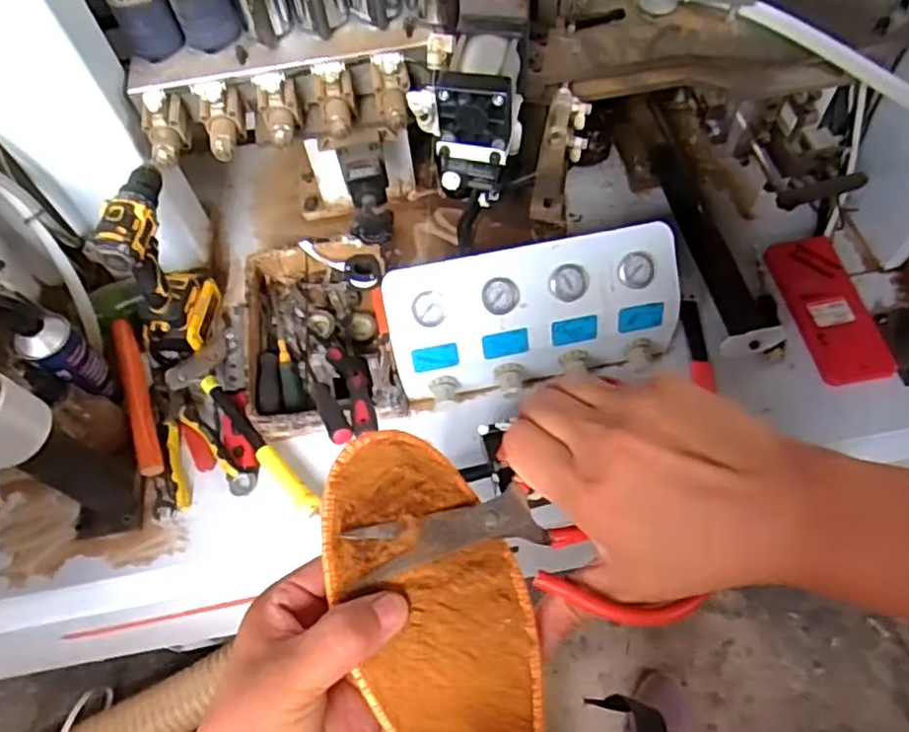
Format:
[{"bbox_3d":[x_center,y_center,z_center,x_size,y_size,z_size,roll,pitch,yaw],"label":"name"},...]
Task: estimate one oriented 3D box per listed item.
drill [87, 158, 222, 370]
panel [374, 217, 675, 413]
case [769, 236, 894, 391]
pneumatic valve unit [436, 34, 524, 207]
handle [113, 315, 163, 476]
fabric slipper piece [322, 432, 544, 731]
[{"bbox_3d":[-0.420,-0.135,0.928,0.086,0.252,0.156,-3,61,2],"label":"drill"},{"bbox_3d":[0.107,-0.062,0.874,0.372,0.194,0.039,-11,21,-2],"label":"panel"},{"bbox_3d":[0.550,-0.087,0.978,0.114,0.019,0.243,-8,60,-1],"label":"case"},{"bbox_3d":[0.028,-0.273,0.727,0.086,0.100,0.134,6,61,7],"label":"pneumatic valve unit"},{"bbox_3d":[-0.452,0.040,0.941,0.030,0.025,0.250,-20,61,-7],"label":"handle"},{"bbox_3d":[-0.006,0.119,0.315,0.077,0.060,0.179,-20,84,-7],"label":"fabric slipper piece"}]

